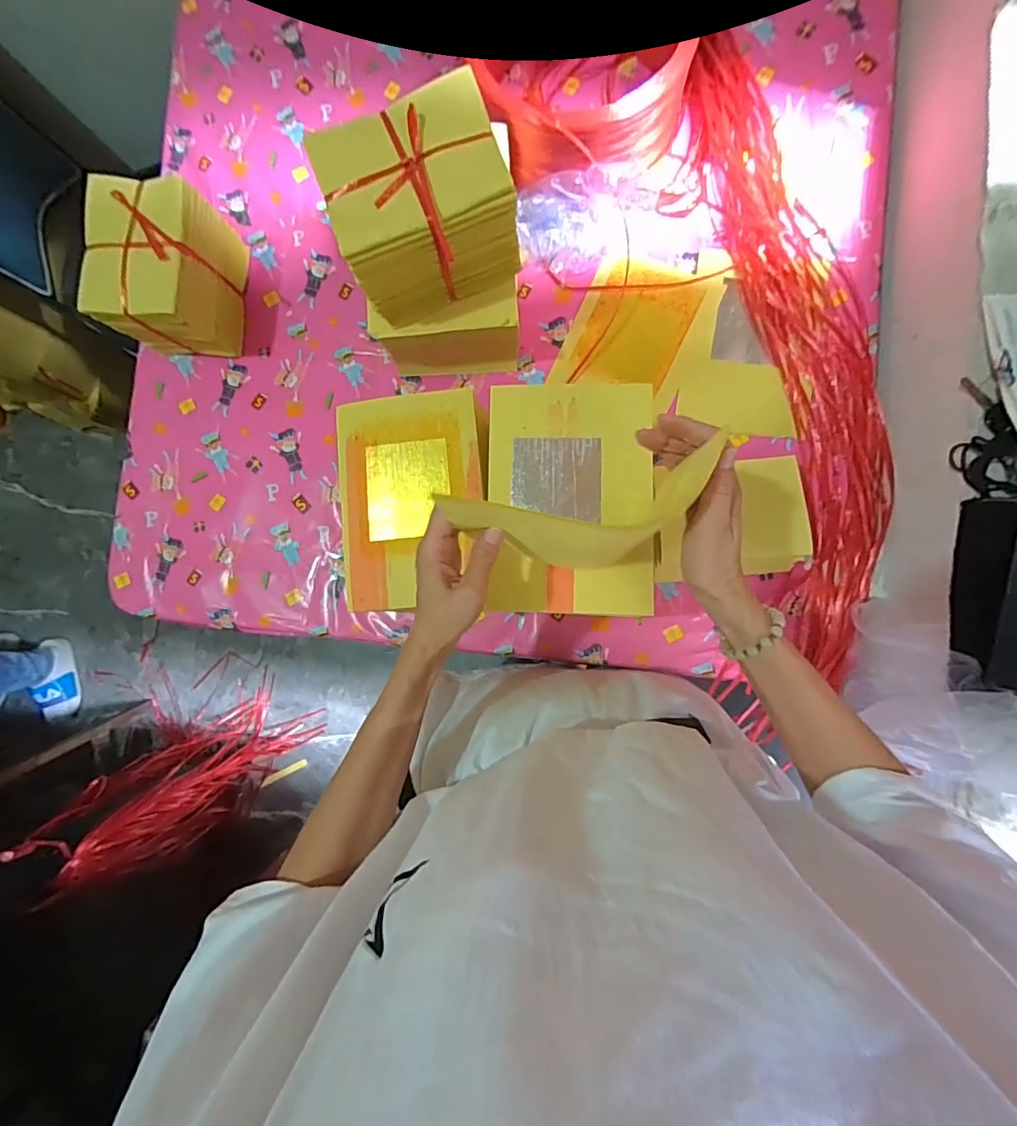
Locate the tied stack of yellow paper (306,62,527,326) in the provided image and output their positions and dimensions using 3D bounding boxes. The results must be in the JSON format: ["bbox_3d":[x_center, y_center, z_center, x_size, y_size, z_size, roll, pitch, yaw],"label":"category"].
[{"bbox_3d":[-0.080,-0.337,0.493,0.161,0.135,0.123,-20,85,4],"label":"tied stack of yellow paper"}]

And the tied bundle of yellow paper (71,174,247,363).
[{"bbox_3d":[-0.428,-0.367,0.643,0.118,0.152,0.165,7,87,5],"label":"tied bundle of yellow paper"}]

